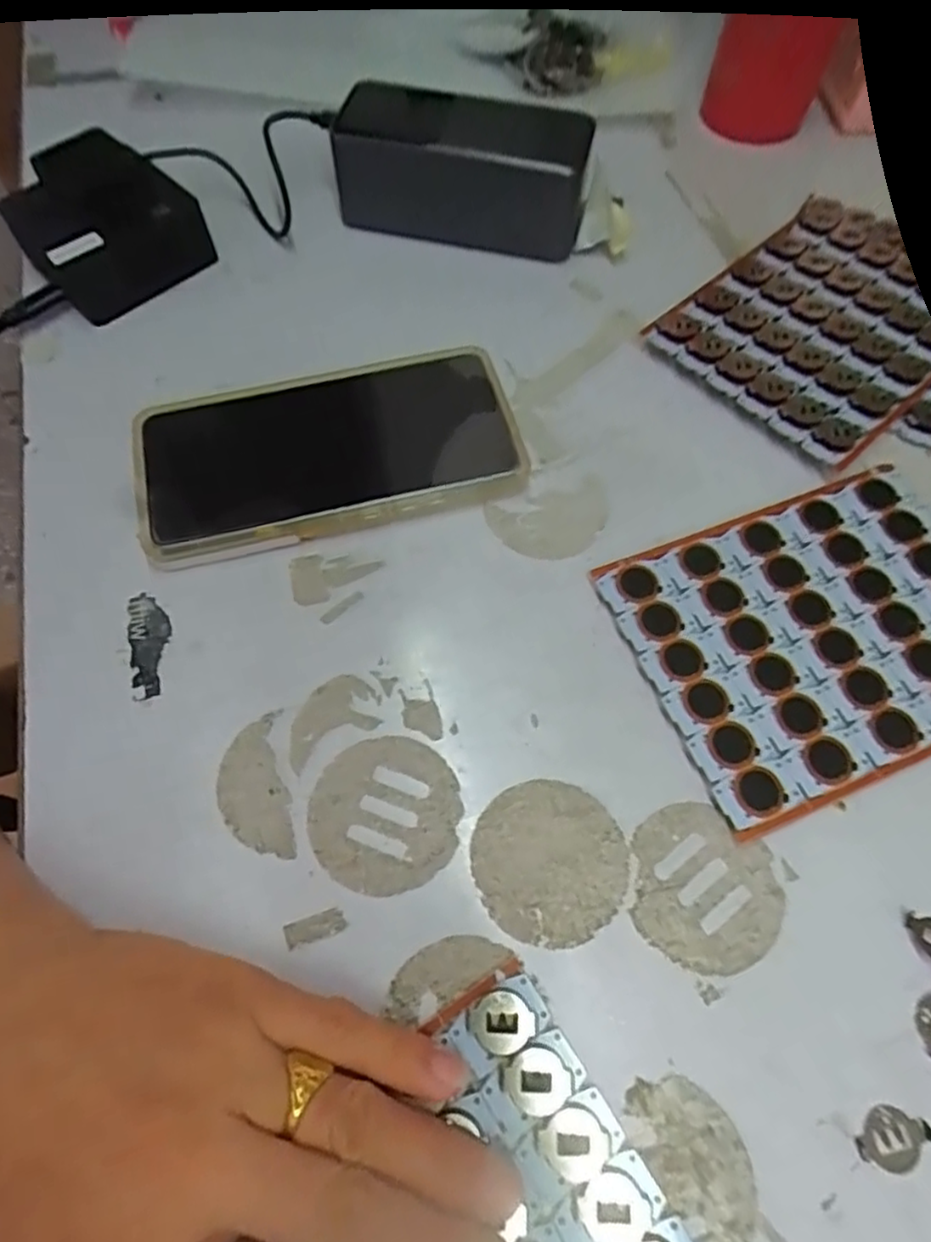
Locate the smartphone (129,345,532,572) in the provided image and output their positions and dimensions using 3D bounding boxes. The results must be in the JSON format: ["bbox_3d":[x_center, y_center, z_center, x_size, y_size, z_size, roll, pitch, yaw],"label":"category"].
[{"bbox_3d":[-0.061,-0.077,0.303,0.166,0.015,0.085,-15,66,-7],"label":"smartphone"}]

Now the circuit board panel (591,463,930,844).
[{"bbox_3d":[0.145,0.003,0.272,0.152,0.005,0.116,-20,66,-9],"label":"circuit board panel"}]

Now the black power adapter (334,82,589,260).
[{"bbox_3d":[-0.002,-0.246,0.363,0.136,0.044,0.056,13,66,6],"label":"black power adapter"}]

